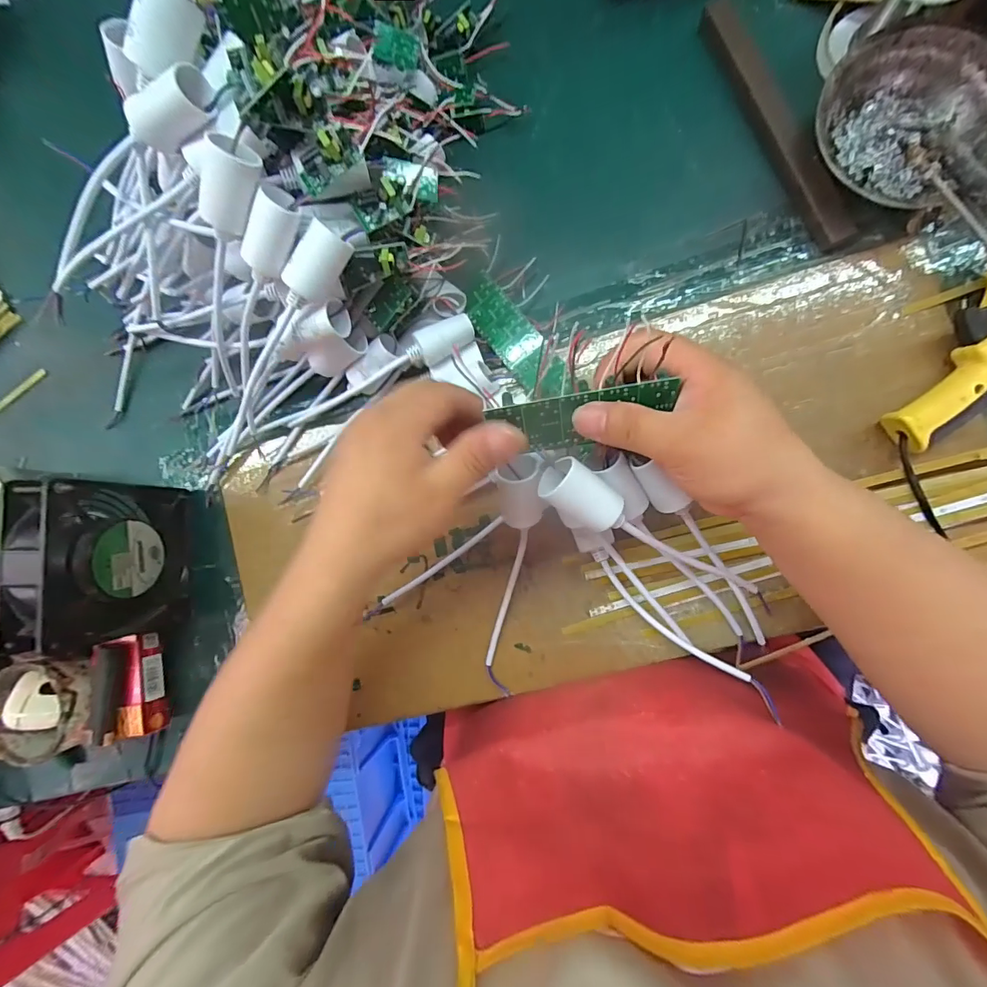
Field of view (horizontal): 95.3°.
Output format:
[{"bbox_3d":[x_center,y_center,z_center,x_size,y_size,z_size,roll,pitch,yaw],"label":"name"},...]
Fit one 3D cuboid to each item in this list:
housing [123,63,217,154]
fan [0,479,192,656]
[{"bbox_3d":[-0.178,-0.212,0.249,0.049,0.023,0.027,-34,84,5],"label":"housing"},{"bbox_3d":[-0.306,0.054,0.360,0.045,0.122,0.125,2,88,9],"label":"fan"}]

